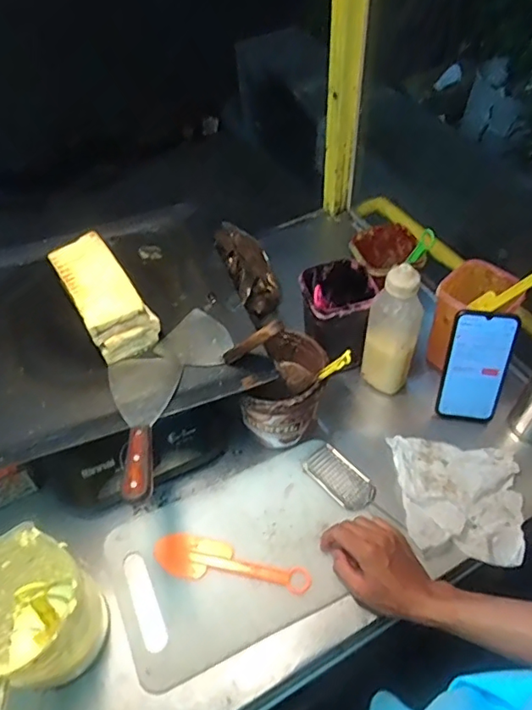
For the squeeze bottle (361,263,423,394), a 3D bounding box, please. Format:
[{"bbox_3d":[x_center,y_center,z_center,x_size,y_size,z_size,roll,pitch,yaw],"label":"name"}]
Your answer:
[{"bbox_3d":[0.175,-0.019,0.735,0.058,0.231,0.054,-16,53,-6],"label":"squeeze bottle"}]

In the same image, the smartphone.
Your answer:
[{"bbox_3d":[0.287,0.018,0.718,0.080,0.165,0.015,11,34,14],"label":"smartphone"}]

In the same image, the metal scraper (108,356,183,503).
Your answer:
[{"bbox_3d":[-0.138,0.072,0.604,0.086,0.029,0.199,-12,52,-3],"label":"metal scraper"}]

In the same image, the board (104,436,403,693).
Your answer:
[{"bbox_3d":[-0.029,0.242,0.658,0.314,0.020,0.202,-23,54,-12],"label":"board"}]

